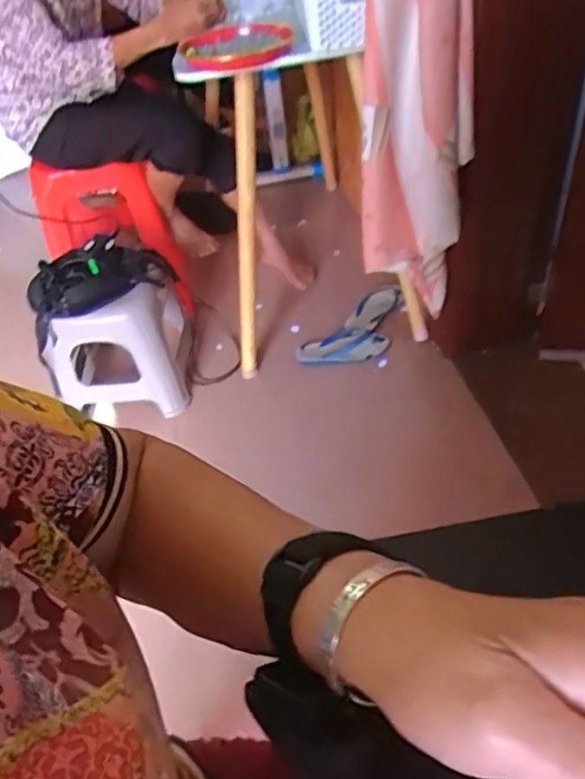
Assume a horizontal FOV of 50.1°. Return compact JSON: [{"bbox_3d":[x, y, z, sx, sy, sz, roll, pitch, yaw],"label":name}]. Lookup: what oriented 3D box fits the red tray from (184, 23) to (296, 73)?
[{"bbox_3d":[-0.100,-0.663,1.200,0.199,0.035,0.210,1,47,6],"label":"red tray"}]

